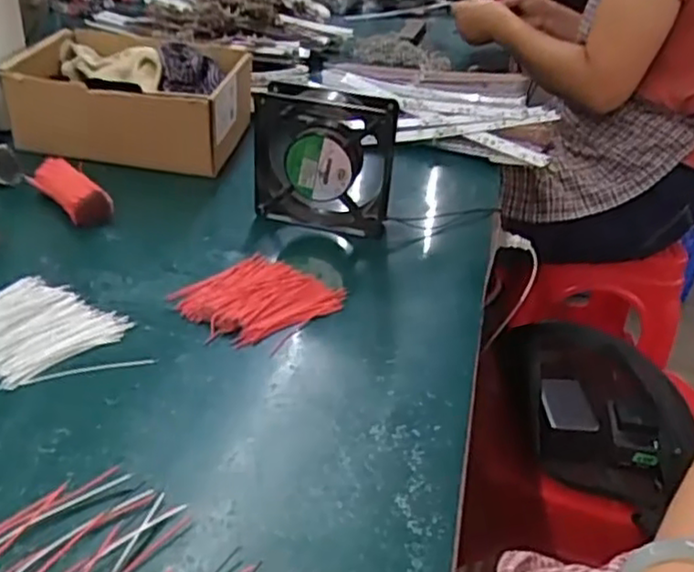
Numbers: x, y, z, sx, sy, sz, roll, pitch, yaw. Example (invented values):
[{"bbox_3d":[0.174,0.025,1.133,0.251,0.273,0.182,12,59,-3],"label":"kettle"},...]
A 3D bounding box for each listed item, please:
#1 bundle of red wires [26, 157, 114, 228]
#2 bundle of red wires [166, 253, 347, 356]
[{"bbox_3d":[-0.246,-0.085,0.619,0.090,0.032,0.032,29,38,31],"label":"bundle of red wires"},{"bbox_3d":[-0.068,0.007,0.528,0.103,0.009,0.104,25,36,27],"label":"bundle of red wires"}]

